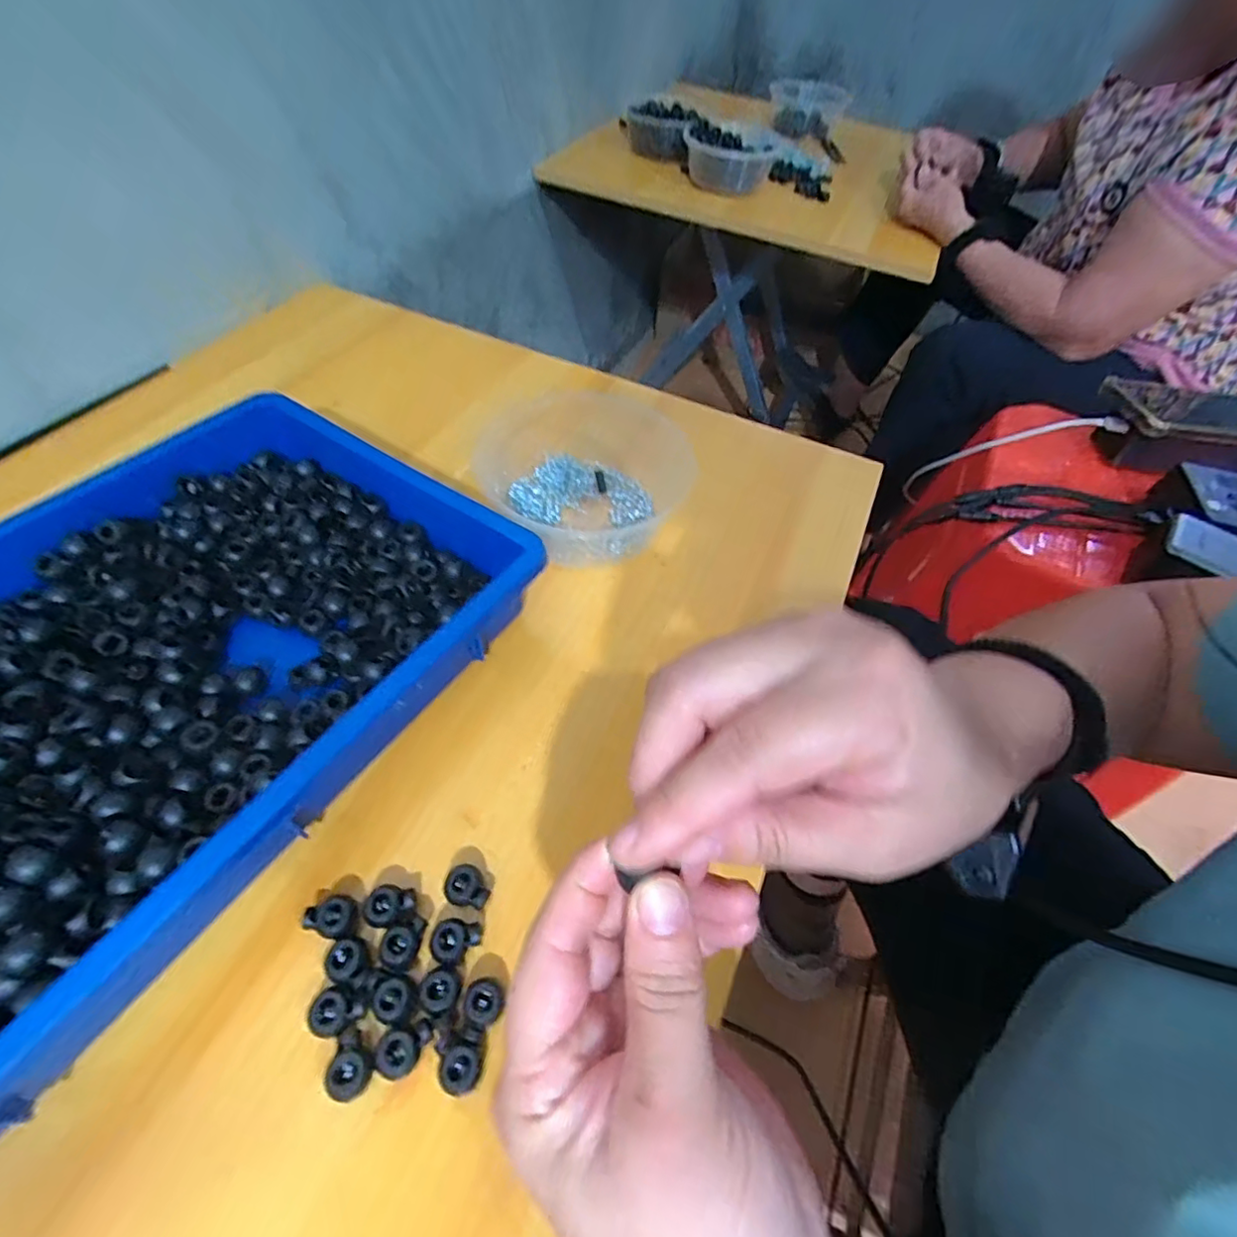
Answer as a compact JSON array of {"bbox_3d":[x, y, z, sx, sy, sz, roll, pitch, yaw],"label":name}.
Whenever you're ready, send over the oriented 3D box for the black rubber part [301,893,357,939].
[{"bbox_3d":[-0.128,0.134,0.262,0.023,0.012,0.017,19,54,8],"label":"black rubber part"}]

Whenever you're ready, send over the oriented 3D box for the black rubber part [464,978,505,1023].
[{"bbox_3d":[-0.057,0.162,0.247,0.015,0.013,0.015,3,54,-4],"label":"black rubber part"}]

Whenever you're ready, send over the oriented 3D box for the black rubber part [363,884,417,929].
[{"bbox_3d":[-0.104,0.131,0.265,0.021,0.010,0.017,0,54,-6],"label":"black rubber part"}]

